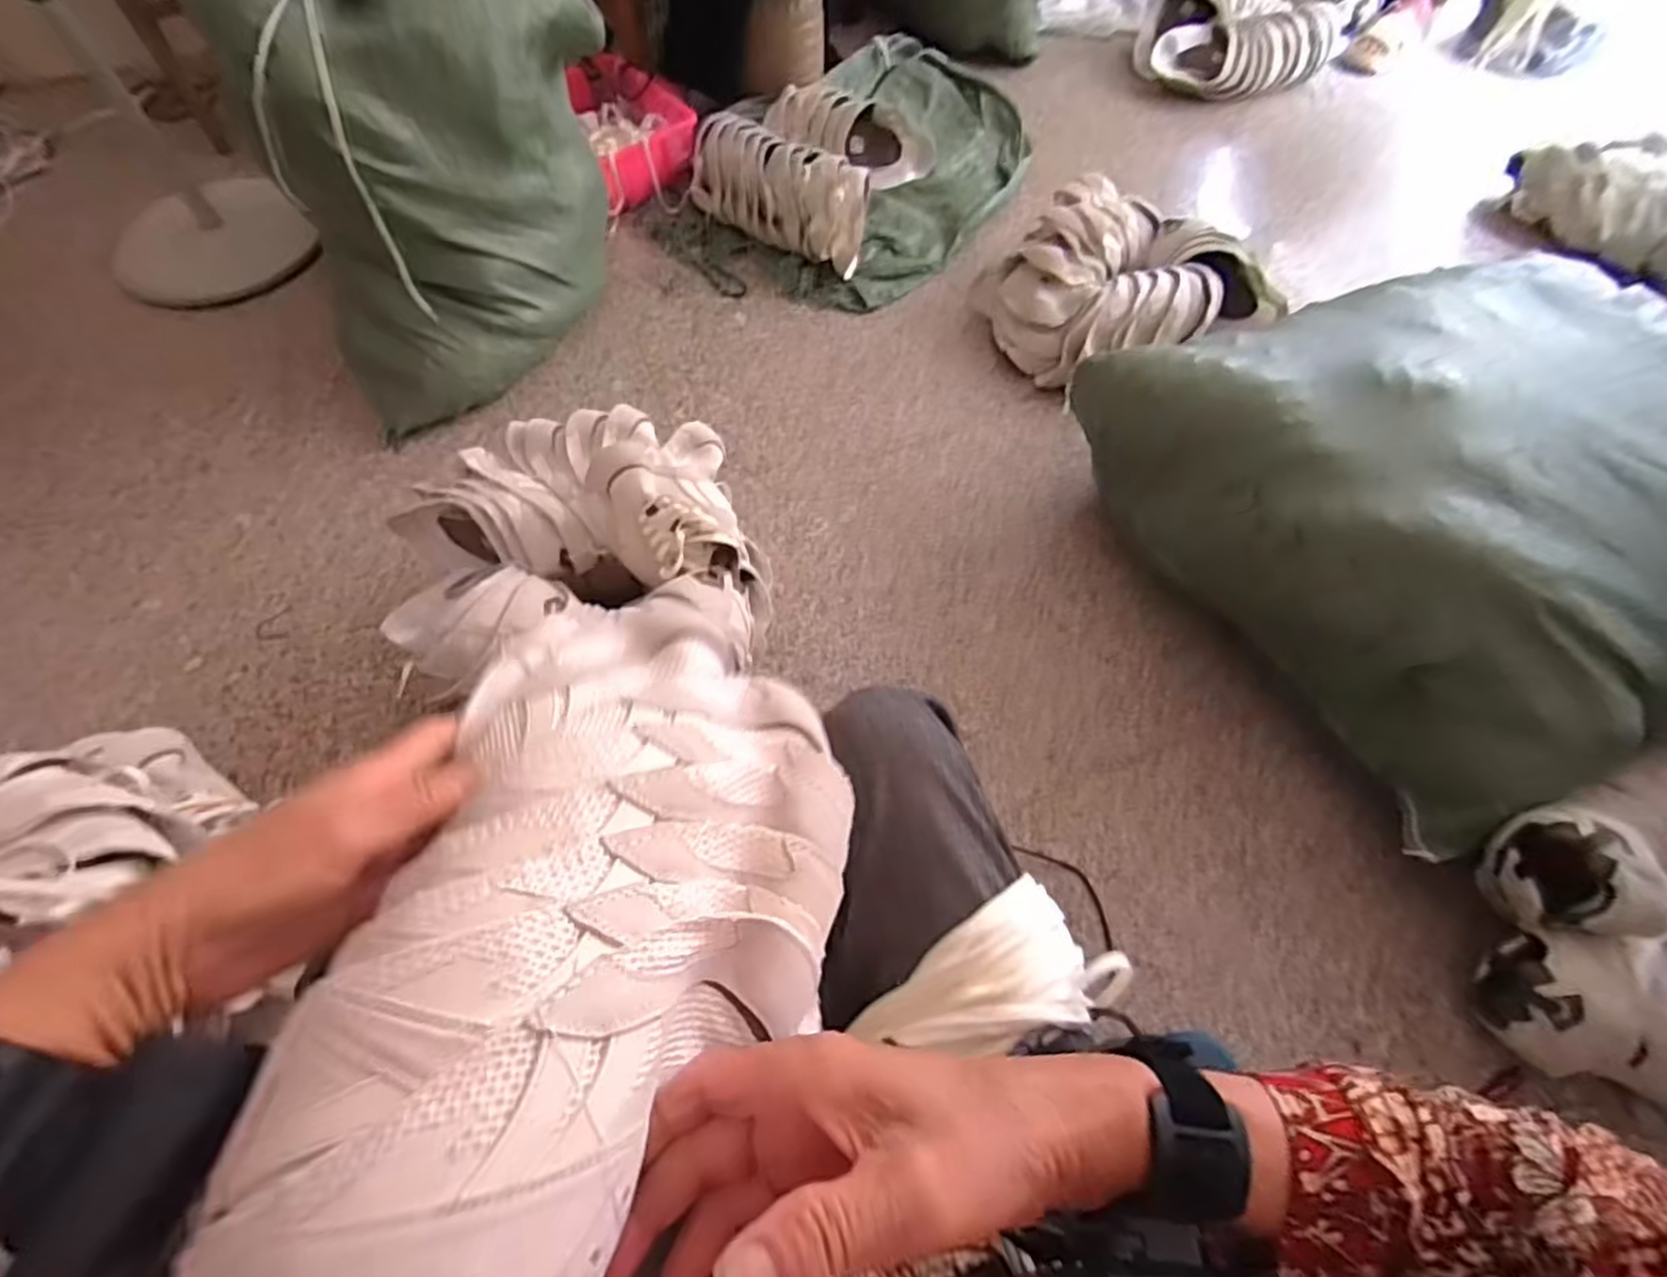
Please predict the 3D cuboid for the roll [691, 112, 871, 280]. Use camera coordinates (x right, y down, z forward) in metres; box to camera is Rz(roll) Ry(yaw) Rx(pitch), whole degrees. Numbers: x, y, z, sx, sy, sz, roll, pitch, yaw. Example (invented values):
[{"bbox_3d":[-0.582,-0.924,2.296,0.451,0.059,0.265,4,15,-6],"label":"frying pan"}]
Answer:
[{"bbox_3d":[-0.109,-0.860,1.432,0.429,0.129,0.160,34,66,17],"label":"roll"}]

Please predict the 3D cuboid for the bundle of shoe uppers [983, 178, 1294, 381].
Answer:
[{"bbox_3d":[0.500,-0.637,1.304,0.469,0.137,0.355,-20,63,-11],"label":"bundle of shoe uppers"}]

